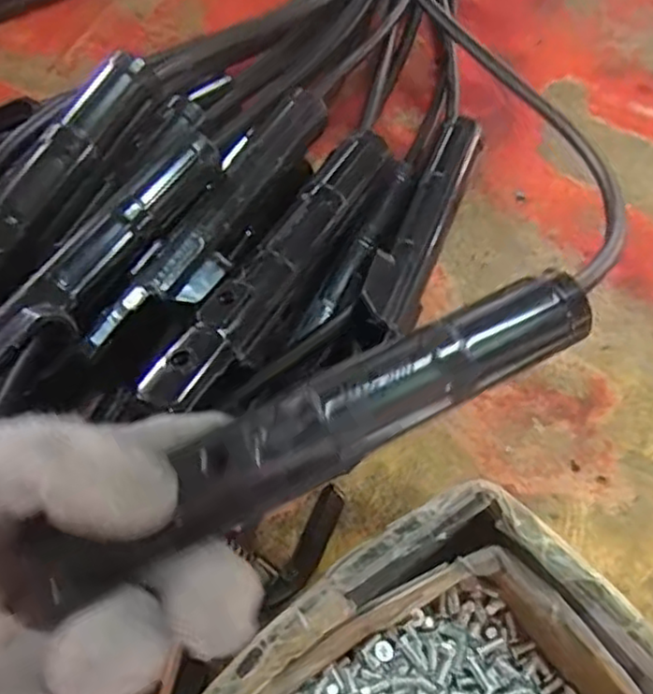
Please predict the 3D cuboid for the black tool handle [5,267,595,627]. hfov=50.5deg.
[{"bbox_3d":[0.001,0.025,0.215,0.198,0.024,0.025,-27,67,-14],"label":"black tool handle"}]

